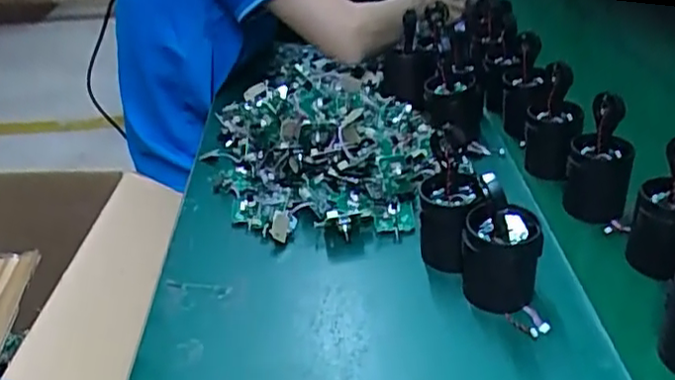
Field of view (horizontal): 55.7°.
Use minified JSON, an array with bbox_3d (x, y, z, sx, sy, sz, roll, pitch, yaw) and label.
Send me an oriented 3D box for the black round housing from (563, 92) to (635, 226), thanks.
[{"bbox_3d":[0.244,-0.032,0.589,0.055,0.120,0.051,12,35,22],"label":"black round housing"}]

